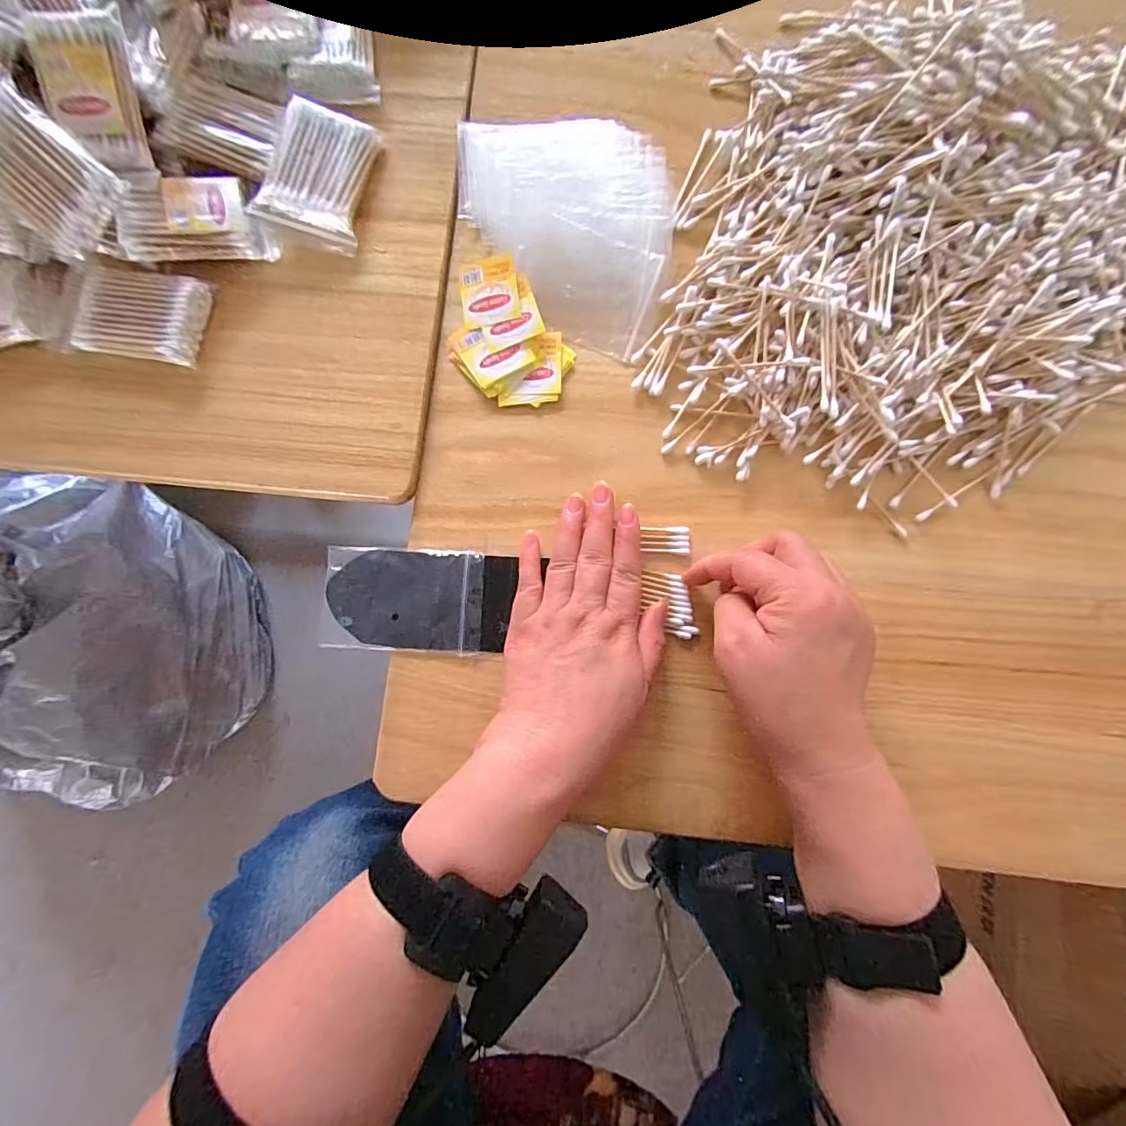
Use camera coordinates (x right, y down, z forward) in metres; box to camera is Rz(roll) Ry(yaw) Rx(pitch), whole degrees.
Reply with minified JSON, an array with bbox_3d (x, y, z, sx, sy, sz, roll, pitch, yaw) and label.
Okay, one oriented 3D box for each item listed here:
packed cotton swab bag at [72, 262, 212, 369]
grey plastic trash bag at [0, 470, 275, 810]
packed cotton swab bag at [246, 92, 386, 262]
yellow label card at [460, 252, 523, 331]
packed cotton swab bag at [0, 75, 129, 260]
[{"bbox_3d":[-0.271,-0.160,0.324,0.073,0.018,0.055,10,83,1],"label":"packed cotton swab bag"},{"bbox_3d":[-0.643,0.108,0.688,0.370,0.226,0.438,14,84,2],"label":"grey plastic trash bag"},{"bbox_3d":[-0.159,-0.255,0.331,0.060,0.011,0.085,14,88,-15],"label":"packed cotton swab bag"},{"bbox_3d":[-0.048,-0.180,0.333,0.039,0.007,0.044,-9,92,11],"label":"yellow label card"},{"bbox_3d":[-0.309,-0.228,0.295,0.087,0.016,0.059,36,105,-8],"label":"packed cotton swab bag"}]

